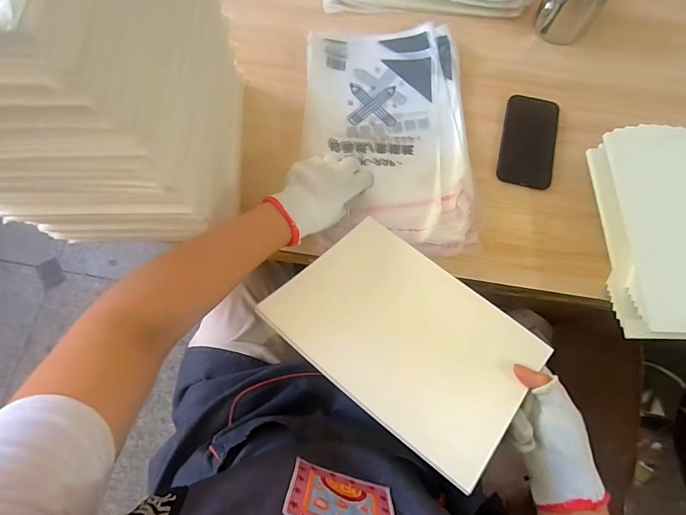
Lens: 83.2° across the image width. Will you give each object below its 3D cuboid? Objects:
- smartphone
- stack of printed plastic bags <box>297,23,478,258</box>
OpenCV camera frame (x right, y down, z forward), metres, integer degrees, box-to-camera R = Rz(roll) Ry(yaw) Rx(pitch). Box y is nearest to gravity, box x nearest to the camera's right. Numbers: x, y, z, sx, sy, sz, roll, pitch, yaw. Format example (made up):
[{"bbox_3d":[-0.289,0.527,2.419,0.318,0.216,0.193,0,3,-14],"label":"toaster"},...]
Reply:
[{"bbox_3d":[0.279,-0.177,0.579,0.075,0.014,0.149,13,73,4],"label":"smartphone"},{"bbox_3d":[0.062,-0.180,0.555,0.227,0.039,0.352,-1,73,0],"label":"stack of printed plastic bags"}]

